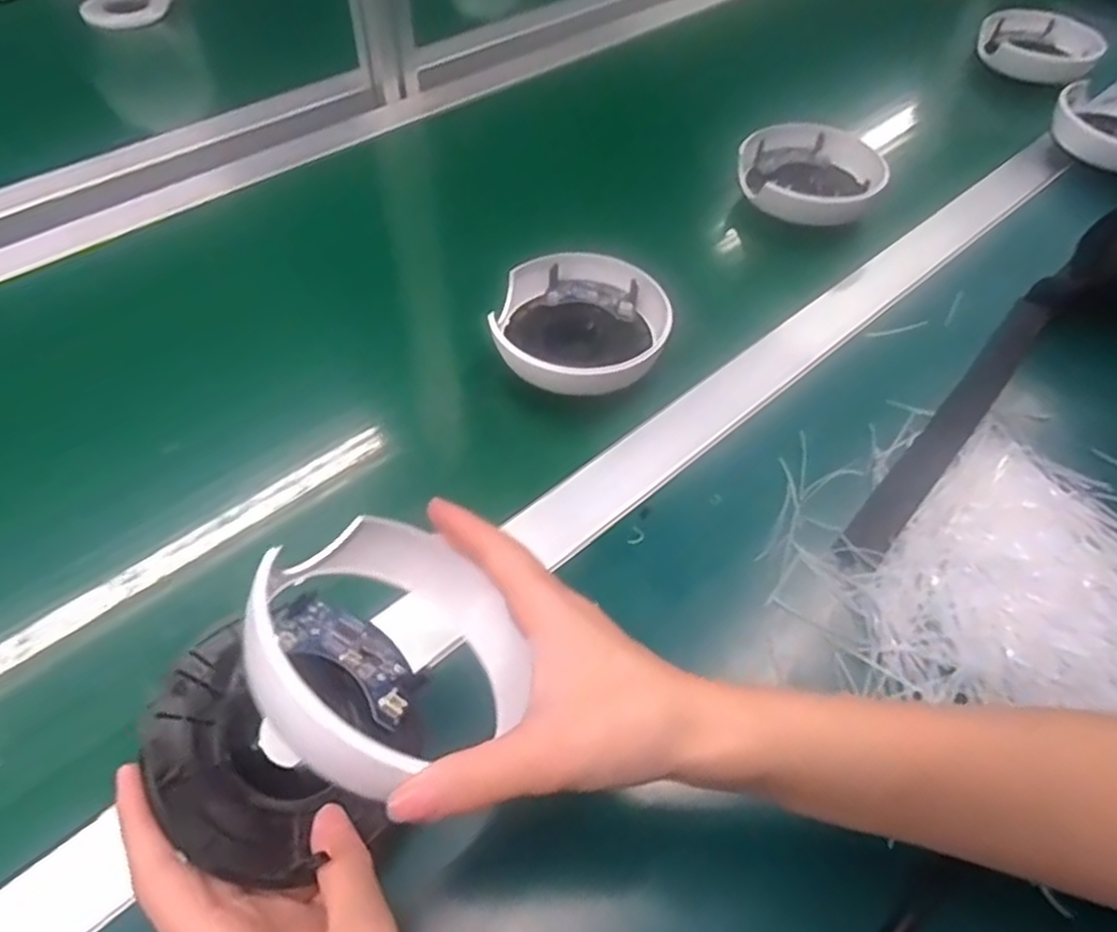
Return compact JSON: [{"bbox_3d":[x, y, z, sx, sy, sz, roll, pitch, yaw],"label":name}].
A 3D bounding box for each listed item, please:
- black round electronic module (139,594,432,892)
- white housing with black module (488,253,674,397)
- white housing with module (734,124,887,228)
[{"bbox_3d":[-0.108,0.105,0.301,0.098,0.035,0.098,15,57,-24],"label":"black round electronic module"},{"bbox_3d":[0.011,-0.090,0.510,0.106,0.047,0.110,1,52,-2],"label":"white housing with black module"},{"bbox_3d":[0.202,-0.240,0.623,0.117,0.034,0.132,-30,59,-23],"label":"white housing with module"}]

